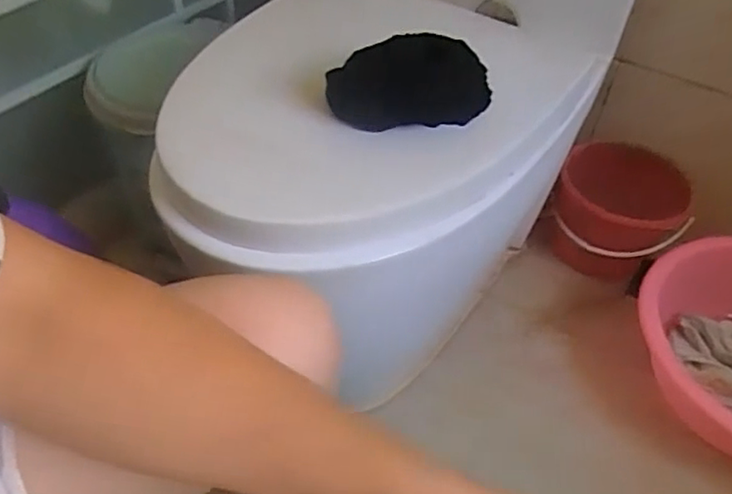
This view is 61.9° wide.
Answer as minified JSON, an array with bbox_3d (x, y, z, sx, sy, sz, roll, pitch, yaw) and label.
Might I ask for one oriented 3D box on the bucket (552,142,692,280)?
[{"bbox_3d":[0.418,-0.063,1.025,0.192,0.188,0.192,2,46,-2],"label":"bucket"}]

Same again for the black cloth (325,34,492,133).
[{"bbox_3d":[0.042,-0.155,0.576,0.147,0.058,0.074,-8,47,-11],"label":"black cloth"}]

